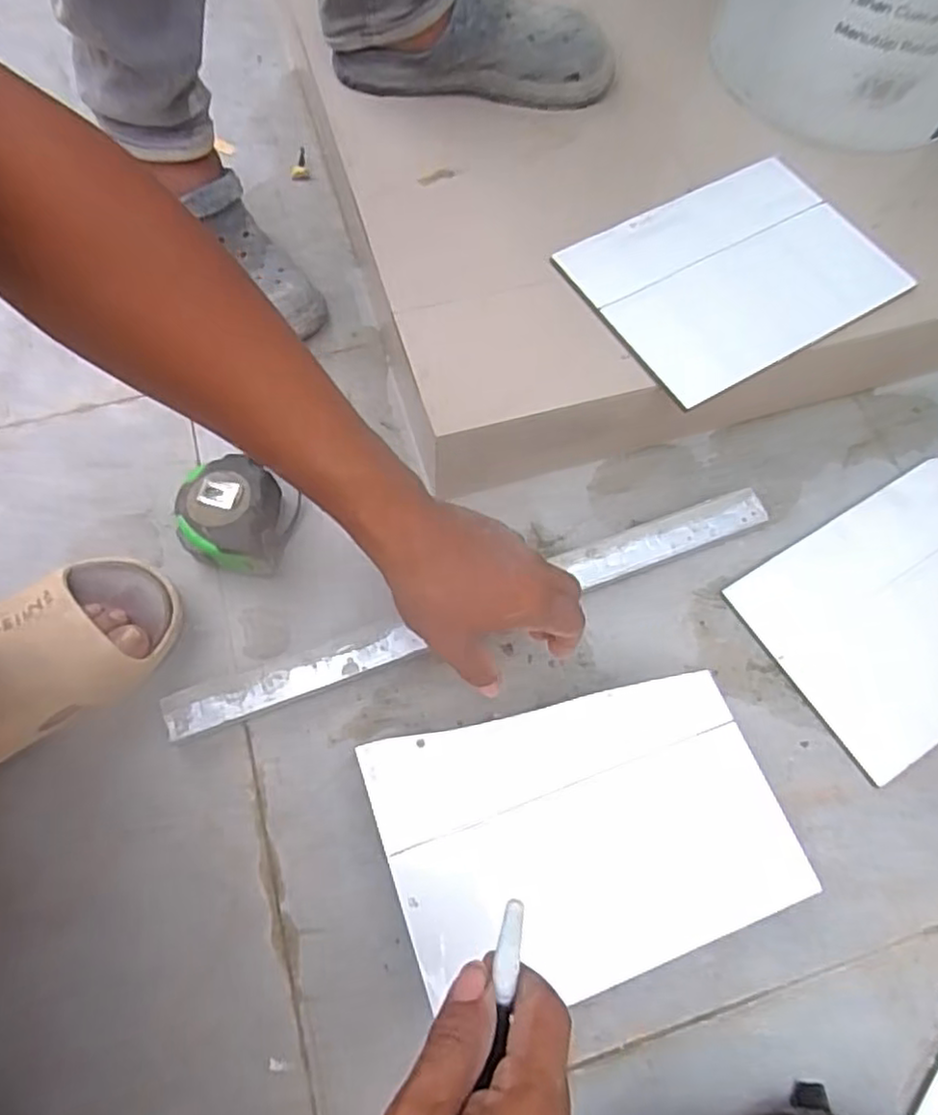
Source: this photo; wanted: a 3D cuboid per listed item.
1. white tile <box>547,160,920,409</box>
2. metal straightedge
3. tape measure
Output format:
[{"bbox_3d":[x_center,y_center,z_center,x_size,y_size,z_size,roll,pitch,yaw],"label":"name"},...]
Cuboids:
[{"bbox_3d":[0.223,-0.241,0.565,0.249,0.005,0.175,-29,71,-12],"label":"white tile"},{"bbox_3d":[0.012,0.039,0.539,0.498,0.009,0.032,-19,77,-9],"label":"metal straightedge"},{"bbox_3d":[-0.195,-0.029,0.553,0.075,0.049,0.090,-2,68,-1],"label":"tape measure"}]

